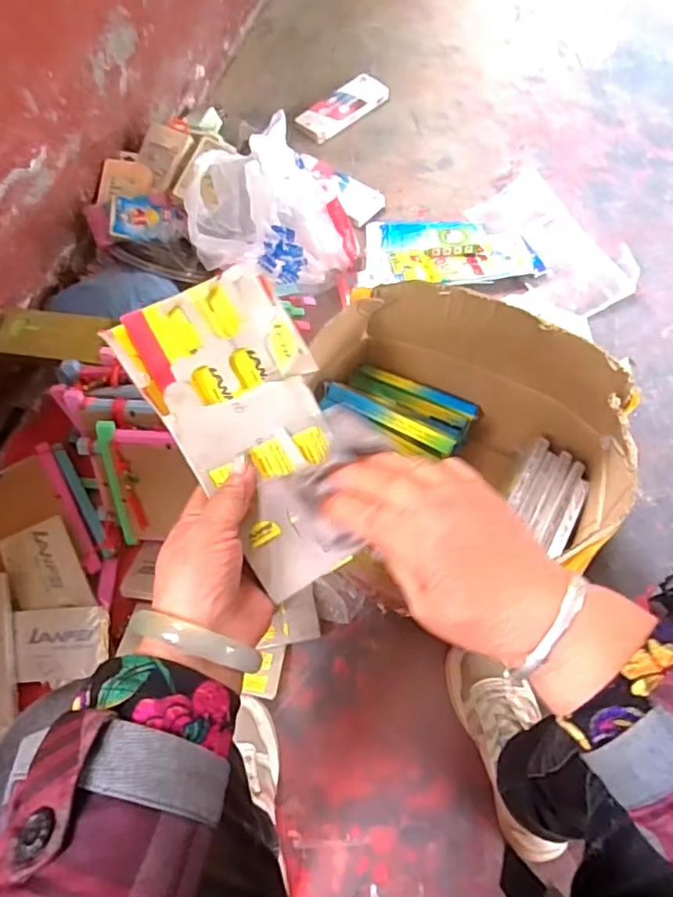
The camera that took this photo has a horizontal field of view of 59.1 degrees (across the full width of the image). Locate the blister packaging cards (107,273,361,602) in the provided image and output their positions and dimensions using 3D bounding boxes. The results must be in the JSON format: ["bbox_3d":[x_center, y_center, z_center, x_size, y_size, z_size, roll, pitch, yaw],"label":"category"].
[{"bbox_3d":[-0.047,-0.020,0.372,0.106,0.026,0.201,-31,79,-12],"label":"blister packaging cards"}]

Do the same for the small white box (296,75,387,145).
[{"bbox_3d":[0.014,-0.717,1.255,0.217,0.027,0.080,-42,69,-17],"label":"small white box"}]

